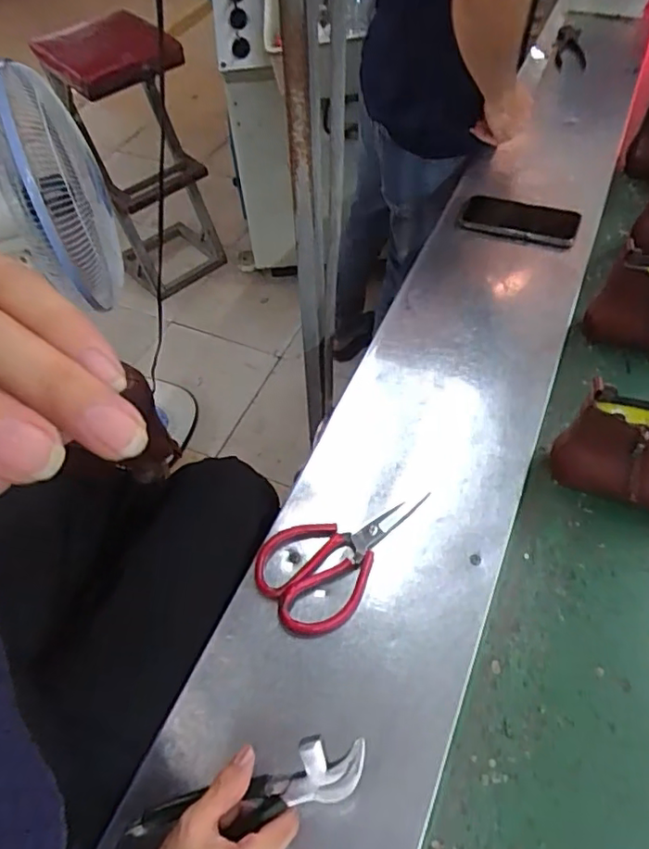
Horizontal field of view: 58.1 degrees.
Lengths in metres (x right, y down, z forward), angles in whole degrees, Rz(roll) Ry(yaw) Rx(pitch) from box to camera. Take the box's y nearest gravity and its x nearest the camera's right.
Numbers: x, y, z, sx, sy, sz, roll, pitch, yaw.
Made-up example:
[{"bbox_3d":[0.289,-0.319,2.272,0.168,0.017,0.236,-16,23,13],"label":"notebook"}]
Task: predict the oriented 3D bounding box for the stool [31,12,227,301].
[{"bbox_3d":[-0.509,-0.727,1.666,0.328,0.736,0.328,-16,55,-9],"label":"stool"}]

